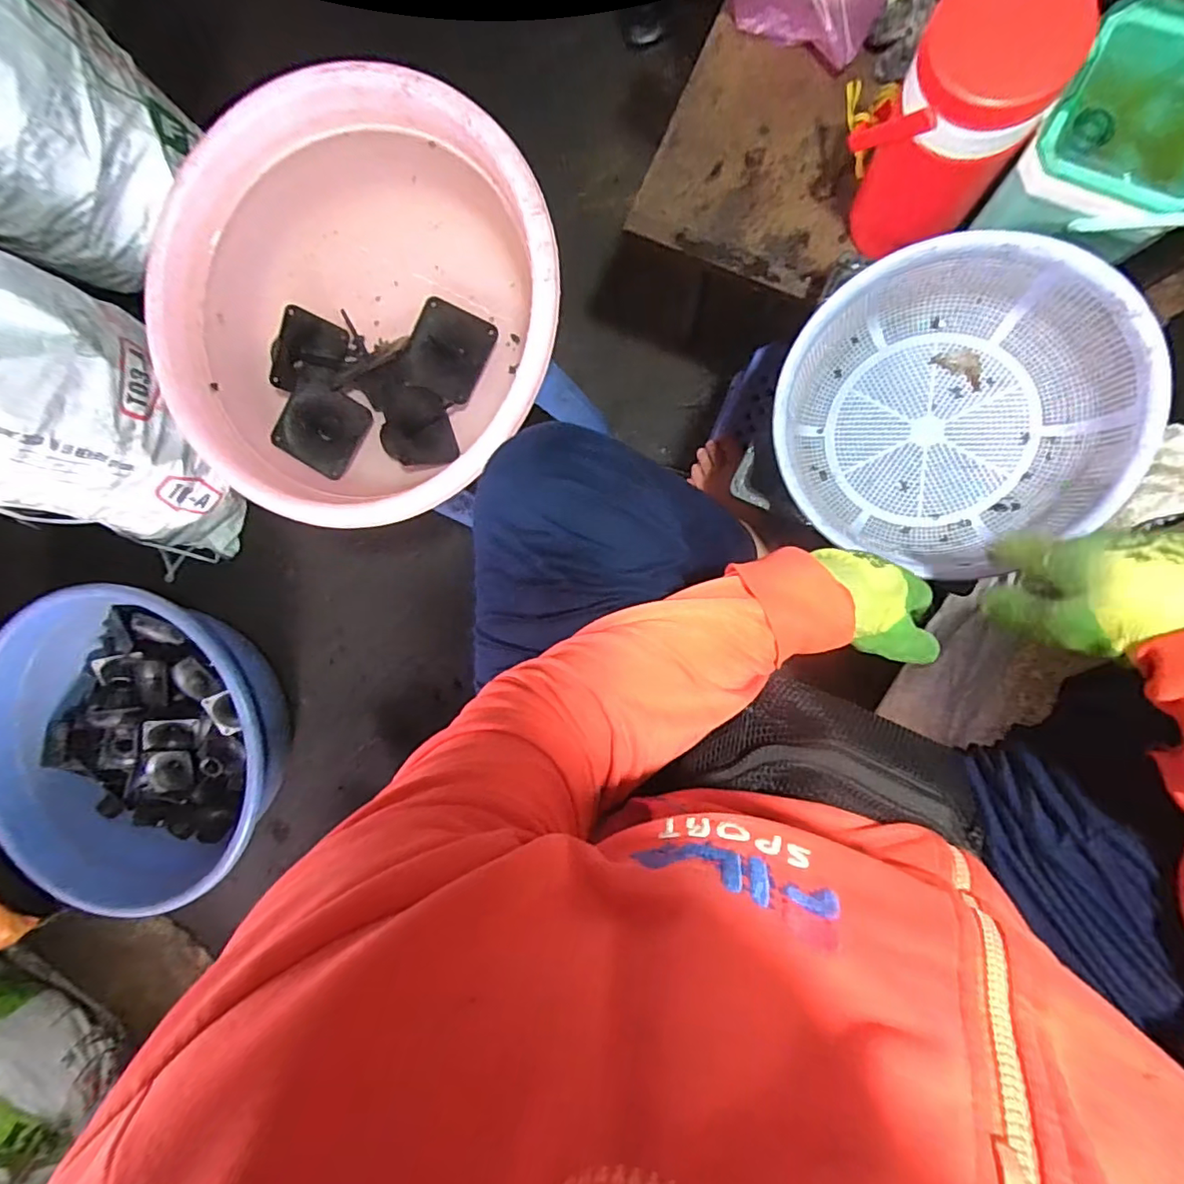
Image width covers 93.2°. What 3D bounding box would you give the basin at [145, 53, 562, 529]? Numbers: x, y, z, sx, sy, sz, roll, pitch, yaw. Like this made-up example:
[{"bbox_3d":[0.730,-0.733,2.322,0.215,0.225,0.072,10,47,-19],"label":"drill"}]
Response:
[{"bbox_3d":[-0.235,-0.297,0.600,0.409,0.124,0.388,0,92,8],"label":"basin"}]

